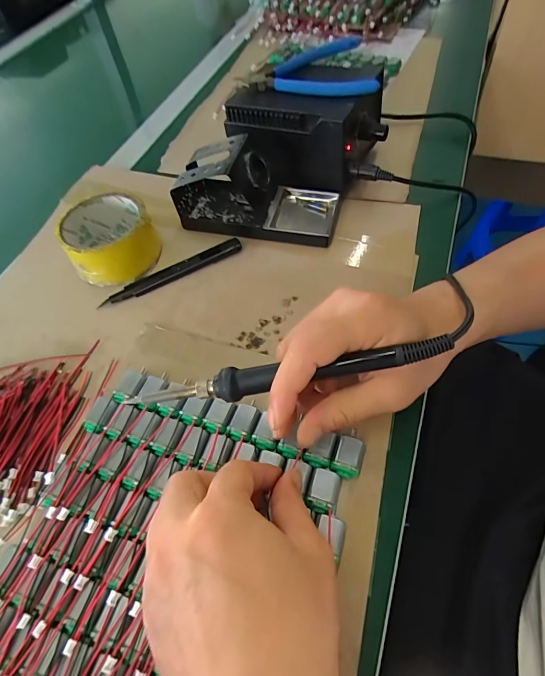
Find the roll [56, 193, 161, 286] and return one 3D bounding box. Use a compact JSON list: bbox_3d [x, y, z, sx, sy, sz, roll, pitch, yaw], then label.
[{"bbox_3d":[-0.162,-0.101,0.381,0.082,0.044,0.090,-2,58,3],"label":"roll"}]

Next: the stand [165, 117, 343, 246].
[{"bbox_3d":[-0.014,-0.156,0.391,0.163,0.075,0.081,11,60,11],"label":"stand"}]

